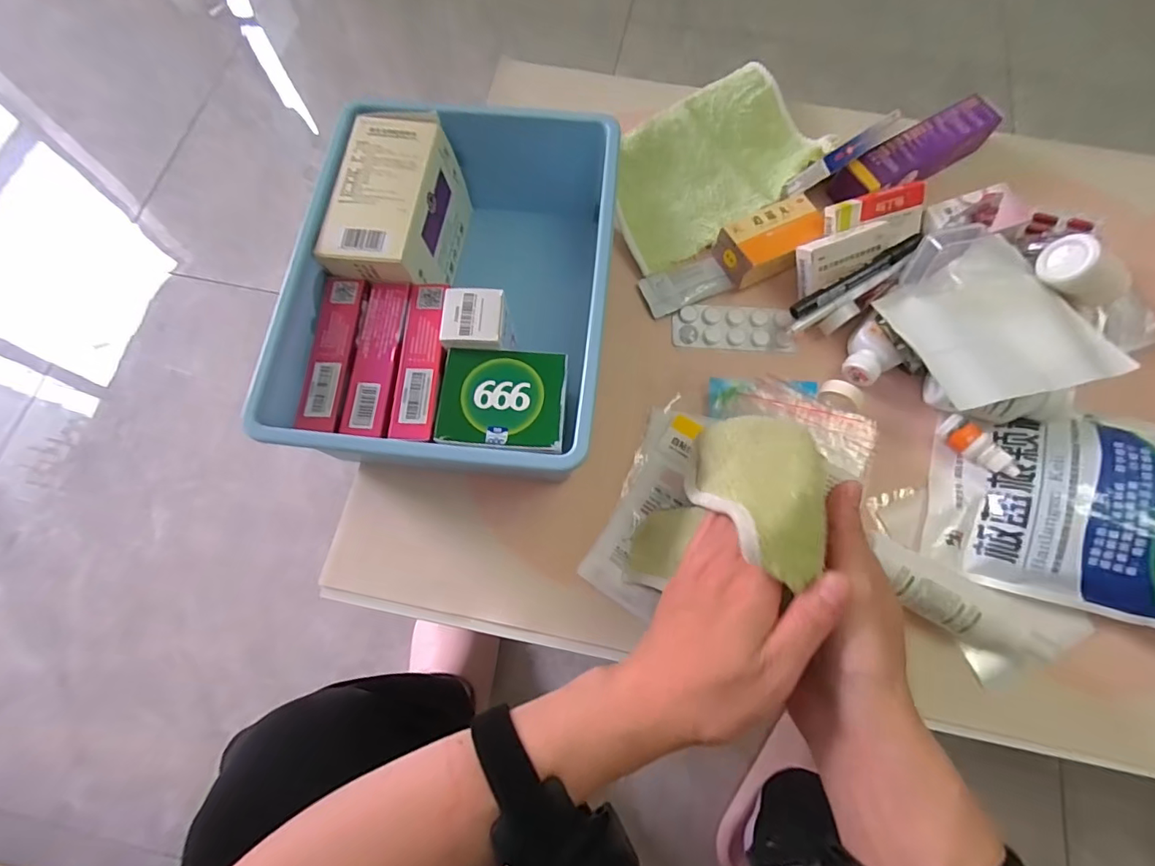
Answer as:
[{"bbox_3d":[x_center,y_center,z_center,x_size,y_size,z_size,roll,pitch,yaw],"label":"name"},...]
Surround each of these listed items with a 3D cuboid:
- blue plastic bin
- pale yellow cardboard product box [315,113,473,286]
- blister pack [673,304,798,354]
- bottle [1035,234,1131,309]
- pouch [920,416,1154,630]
[{"bbox_3d":[-0.094,-0.109,0.442,0.230,0.128,0.291,6,72,2],"label":"blue plastic bin"},{"bbox_3d":[-0.152,-0.183,0.449,0.079,0.092,0.144,5,72,2],"label":"pale yellow cardboard product box"},{"bbox_3d":[0.148,-0.099,0.485,0.113,0.007,0.045,3,72,1],"label":"blister pack"},{"bbox_3d":[0.442,-0.135,0.441,0.083,0.039,0.042,14,71,-22],"label":"bottle"},{"bbox_3d":[0.410,0.061,0.396,0.223,0.075,0.148,16,73,5],"label":"pouch"}]

